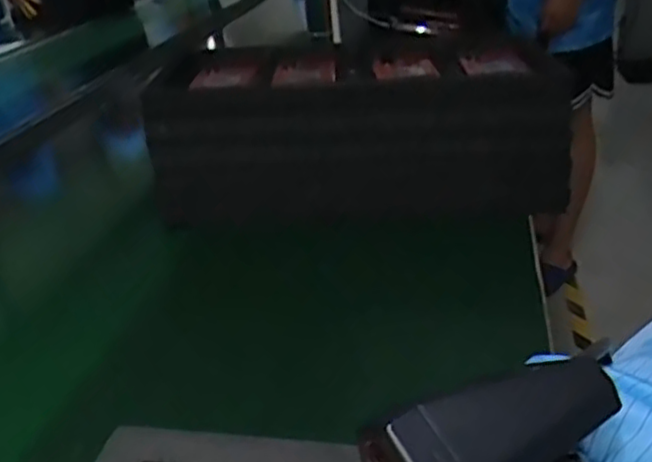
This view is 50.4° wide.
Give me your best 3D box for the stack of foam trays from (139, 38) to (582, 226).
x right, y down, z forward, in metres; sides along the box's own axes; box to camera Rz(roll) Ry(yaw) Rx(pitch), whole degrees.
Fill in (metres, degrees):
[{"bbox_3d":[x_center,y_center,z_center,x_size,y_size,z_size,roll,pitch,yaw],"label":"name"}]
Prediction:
[{"bbox_3d":[0.040,-0.127,0.851,0.488,0.149,0.233,1,27,11],"label":"stack of foam trays"}]

